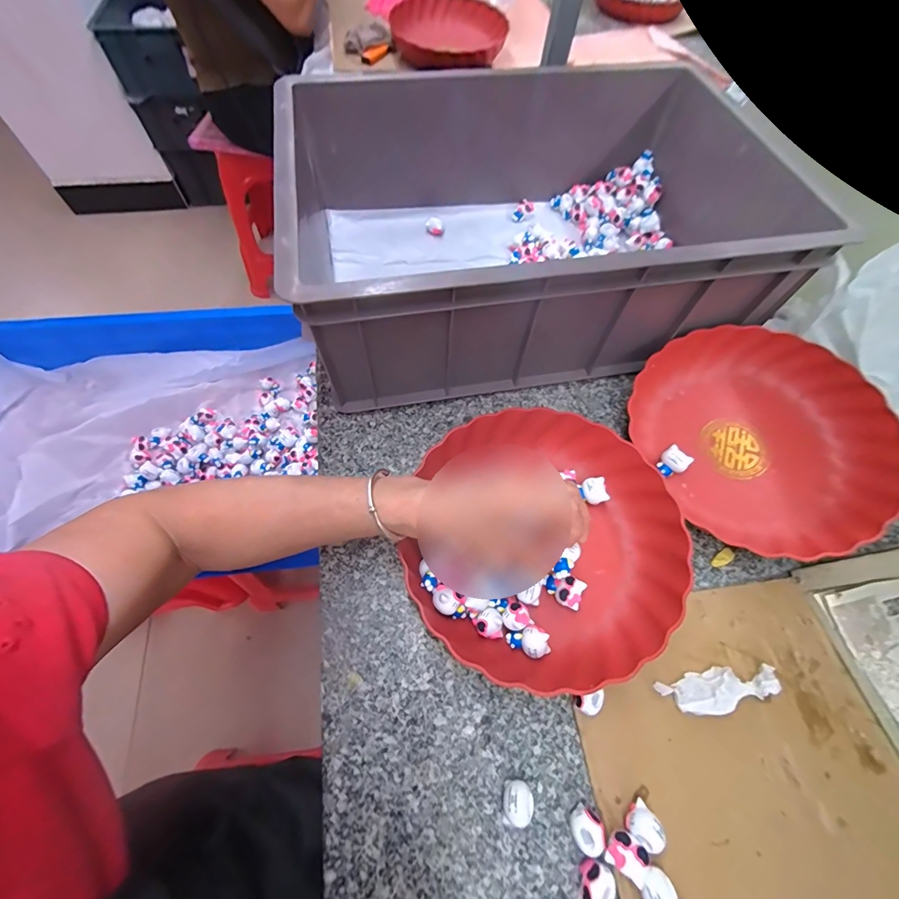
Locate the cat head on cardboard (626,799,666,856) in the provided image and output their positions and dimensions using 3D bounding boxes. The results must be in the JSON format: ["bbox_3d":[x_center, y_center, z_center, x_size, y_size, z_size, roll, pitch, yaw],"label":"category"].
[{"bbox_3d":[0.137,0.266,0.288,0.020,0.021,0.026,-35,69,-16],"label":"cat head on cardboard"}]

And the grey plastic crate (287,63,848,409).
[{"bbox_3d":[0.090,-0.267,0.468,0.510,0.189,0.356,-7,63,-6],"label":"grey plastic crate"}]

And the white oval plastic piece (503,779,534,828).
[{"bbox_3d":[0.049,0.257,0.298,0.024,0.021,0.025,-16,65,-8],"label":"white oval plastic piece"}]

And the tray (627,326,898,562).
[{"bbox_3d":[0.315,-0.018,0.422,0.223,0.053,0.241,-38,70,-17],"label":"tray"}]

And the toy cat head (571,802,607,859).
[{"bbox_3d":[0.098,0.271,0.291,0.022,0.020,0.022,-36,69,-17],"label":"toy cat head"}]

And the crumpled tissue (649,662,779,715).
[{"bbox_3d":[0.216,0.195,0.331,0.094,0.024,0.028,-10,64,-5],"label":"crumpled tissue"}]

